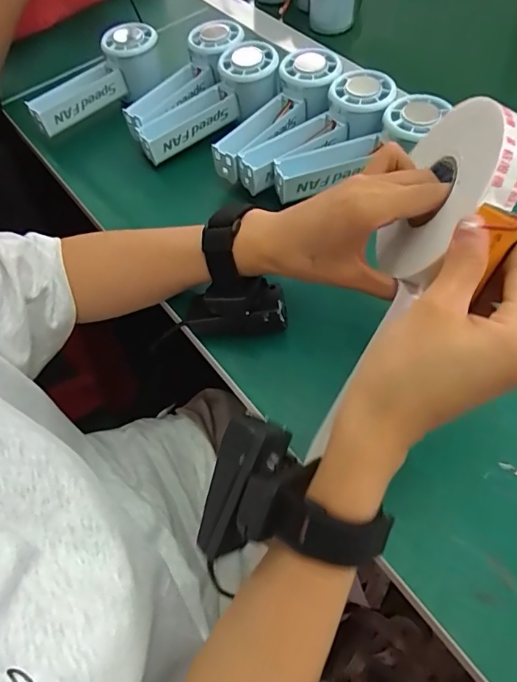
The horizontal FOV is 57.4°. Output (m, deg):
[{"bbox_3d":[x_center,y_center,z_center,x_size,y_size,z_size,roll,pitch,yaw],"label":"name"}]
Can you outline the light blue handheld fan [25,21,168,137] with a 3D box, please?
[{"bbox_3d":[-0.169,-0.271,0.491,0.146,0.055,0.043,-33,62,-15],"label":"light blue handheld fan"}]

